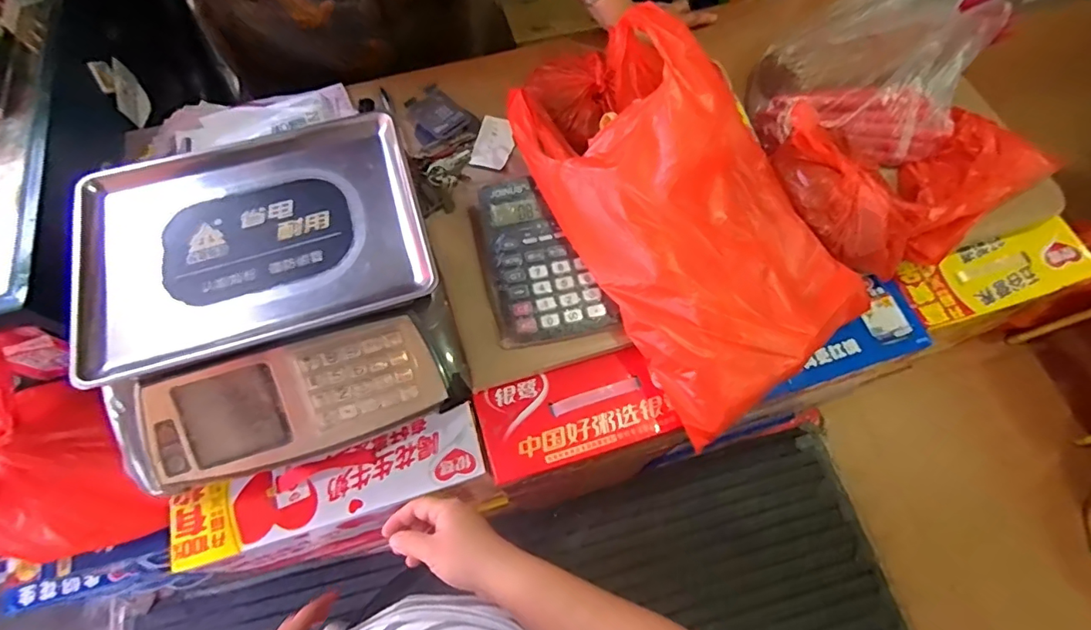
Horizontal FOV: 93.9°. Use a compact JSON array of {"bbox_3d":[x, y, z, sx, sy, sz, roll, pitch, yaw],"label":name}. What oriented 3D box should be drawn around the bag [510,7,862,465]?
[{"bbox_3d":[0.130,-0.135,0.581,0.258,0.162,0.469,-35,72,-14],"label":"bag"}]

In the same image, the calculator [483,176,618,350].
[{"bbox_3d":[-0.003,-0.070,0.612,0.136,0.041,0.200,-11,68,-5],"label":"calculator"}]

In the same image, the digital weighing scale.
[{"bbox_3d":[-0.289,-0.028,0.543,0.333,0.101,0.338,-17,69,-8],"label":"digital weighing scale"}]

